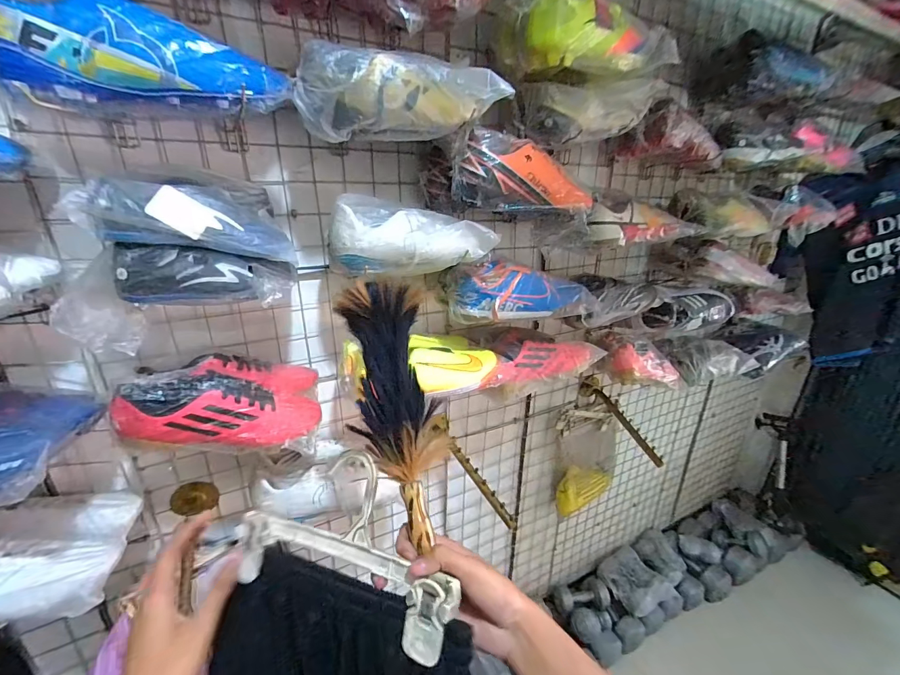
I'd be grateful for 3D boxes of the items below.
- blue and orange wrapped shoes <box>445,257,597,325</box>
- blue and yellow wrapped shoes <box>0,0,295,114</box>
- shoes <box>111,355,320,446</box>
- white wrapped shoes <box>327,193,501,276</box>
[{"bbox_3d":[0.135,-0.092,0.701,0.275,0.092,0.086,-5,22,-15],"label":"blue and orange wrapped shoes"},{"bbox_3d":[-0.312,-0.291,0.399,0.254,0.092,0.065,-5,22,-17],"label":"blue and yellow wrapped shoes"},{"bbox_3d":[-0.322,0.088,0.561,0.235,0.109,0.125,-9,23,-25],"label":"shoes"},{"bbox_3d":[-0.060,-0.159,0.588,0.242,0.103,0.082,-5,22,-17],"label":"white wrapped shoes"}]

